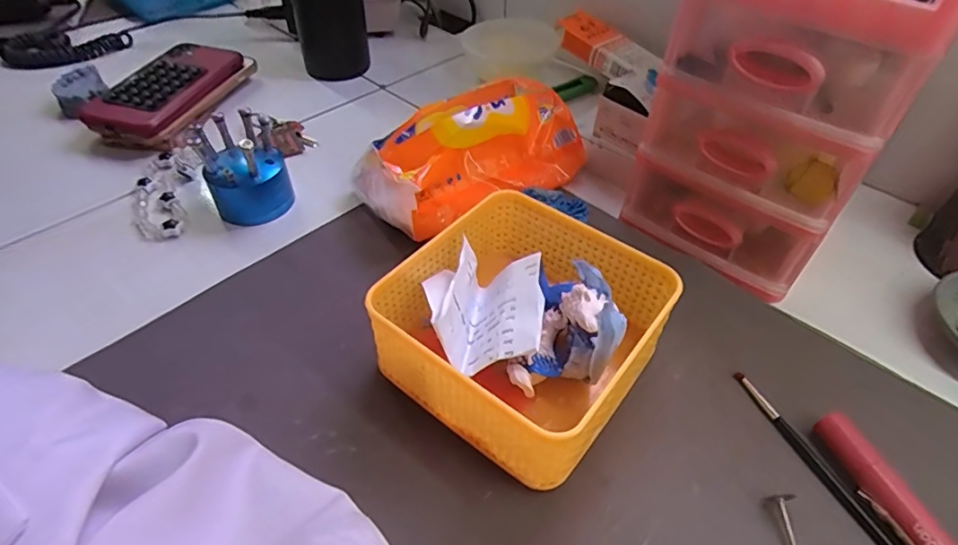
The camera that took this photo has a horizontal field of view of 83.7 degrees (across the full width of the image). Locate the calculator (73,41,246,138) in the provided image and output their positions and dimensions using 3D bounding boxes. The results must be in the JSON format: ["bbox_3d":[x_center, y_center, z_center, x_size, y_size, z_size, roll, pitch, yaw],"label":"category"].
[{"bbox_3d":[-0.293,-0.176,0.511,0.082,0.035,0.156,12,47,11],"label":"calculator"}]

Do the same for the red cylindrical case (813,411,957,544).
[{"bbox_3d":[0.205,0.118,0.258,0.015,0.017,0.105,-11,47,-11],"label":"red cylindrical case"}]

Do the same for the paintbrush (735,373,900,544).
[{"bbox_3d":[0.190,0.119,0.267,0.010,0.004,0.170,-15,48,-15],"label":"paintbrush"}]

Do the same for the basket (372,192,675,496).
[{"bbox_3d":[0.026,0.031,0.307,0.130,0.067,0.133,29,52,25],"label":"basket"}]

